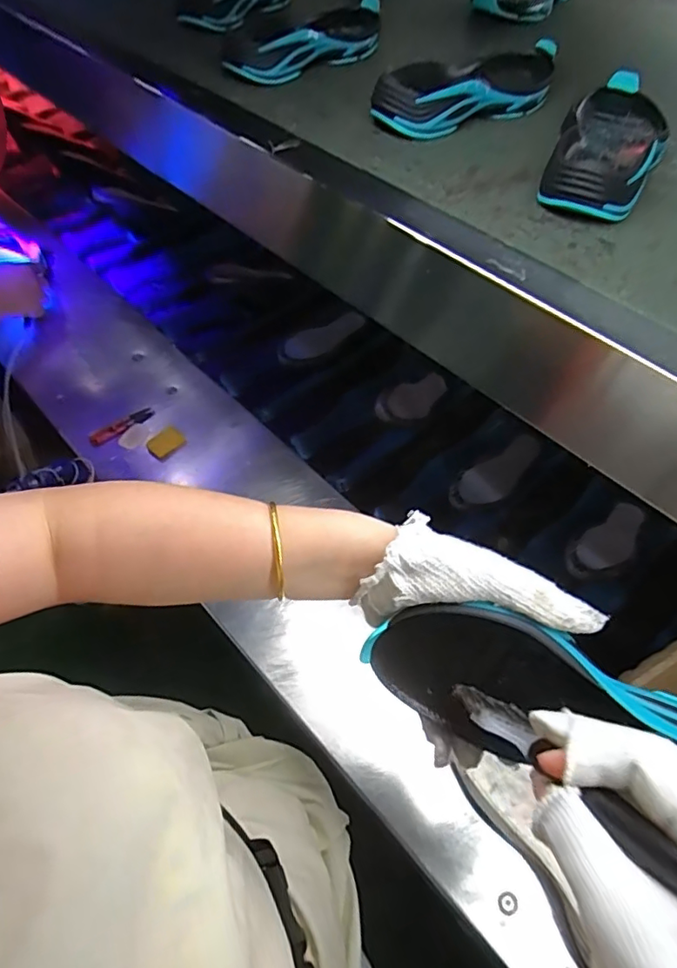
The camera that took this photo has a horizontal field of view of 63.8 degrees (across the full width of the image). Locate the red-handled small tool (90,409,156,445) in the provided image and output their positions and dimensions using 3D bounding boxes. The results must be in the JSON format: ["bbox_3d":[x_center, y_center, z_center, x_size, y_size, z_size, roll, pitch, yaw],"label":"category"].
[{"bbox_3d":[-0.336,-0.091,0.846,0.102,0.009,0.026,-32,62,-22],"label":"red-handled small tool"}]

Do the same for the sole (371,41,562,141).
[{"bbox_3d":[0.132,-0.378,0.517,0.215,0.036,0.085,-34,61,-23],"label":"sole"}]

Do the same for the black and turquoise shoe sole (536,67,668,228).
[{"bbox_3d":[0.227,-0.287,0.455,0.081,0.035,0.213,25,57,17],"label":"black and turquoise shoe sole"}]

